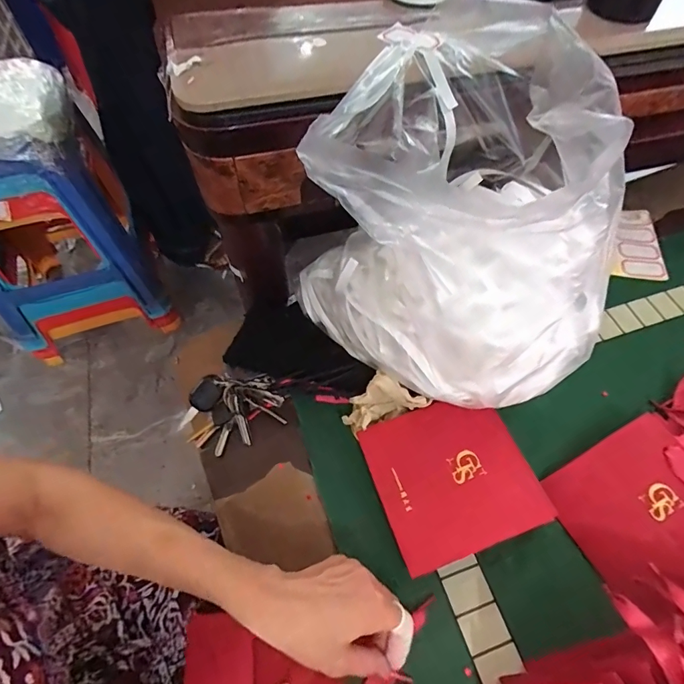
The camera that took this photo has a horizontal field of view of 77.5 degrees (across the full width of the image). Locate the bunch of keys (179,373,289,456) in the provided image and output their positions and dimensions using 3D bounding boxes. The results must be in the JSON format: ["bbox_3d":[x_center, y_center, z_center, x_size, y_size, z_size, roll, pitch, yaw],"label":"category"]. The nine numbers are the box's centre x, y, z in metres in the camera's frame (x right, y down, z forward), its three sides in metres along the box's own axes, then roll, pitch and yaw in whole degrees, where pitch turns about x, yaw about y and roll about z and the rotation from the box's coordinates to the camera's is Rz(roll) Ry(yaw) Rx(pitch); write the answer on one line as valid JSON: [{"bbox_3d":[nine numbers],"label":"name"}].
[{"bbox_3d":[-0.124,0.077,0.481,0.110,0.024,0.083,-6,59,-4],"label":"bunch of keys"}]

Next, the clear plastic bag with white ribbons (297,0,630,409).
[{"bbox_3d":[0.078,-0.119,0.385,0.237,0.251,0.309,-3,59,-2],"label":"clear plastic bag with white ribbons"}]

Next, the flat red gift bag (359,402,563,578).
[{"bbox_3d":[0.106,0.129,0.417,0.144,0.008,0.140,-21,64,-4],"label":"flat red gift bag"}]

